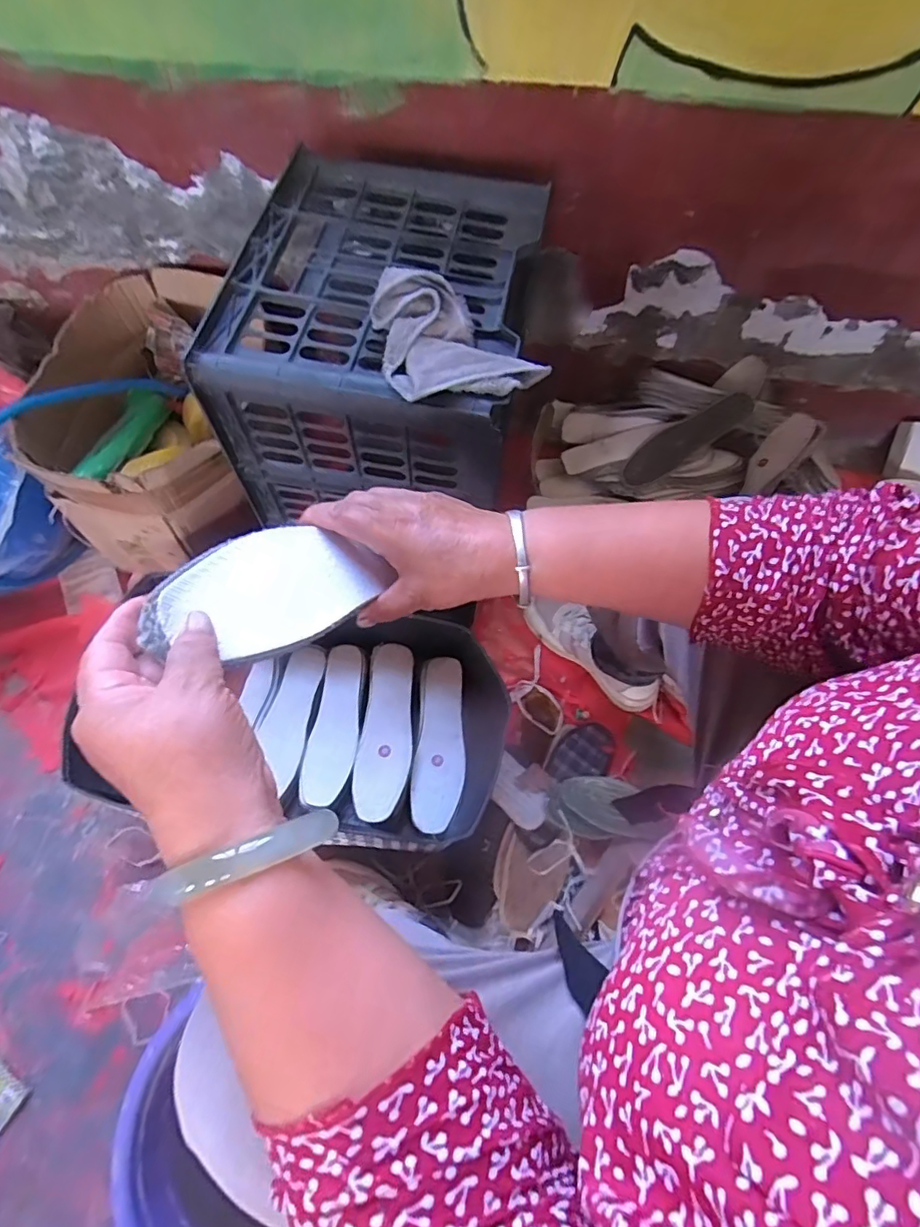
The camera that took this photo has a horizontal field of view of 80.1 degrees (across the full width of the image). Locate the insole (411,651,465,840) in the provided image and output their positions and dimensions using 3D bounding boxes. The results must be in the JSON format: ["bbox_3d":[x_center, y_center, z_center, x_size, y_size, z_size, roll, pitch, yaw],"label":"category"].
[{"bbox_3d":[-0.025,0.171,0.735,0.068,0.016,0.227,4,64,0],"label":"insole"}]

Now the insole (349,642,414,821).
[{"bbox_3d":[-0.098,0.153,0.728,0.071,0.020,0.228,4,64,0],"label":"insole"}]

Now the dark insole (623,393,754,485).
[{"bbox_3d":[0.368,-0.285,0.894,0.209,0.065,0.011,-33,27,19],"label":"dark insole"}]

